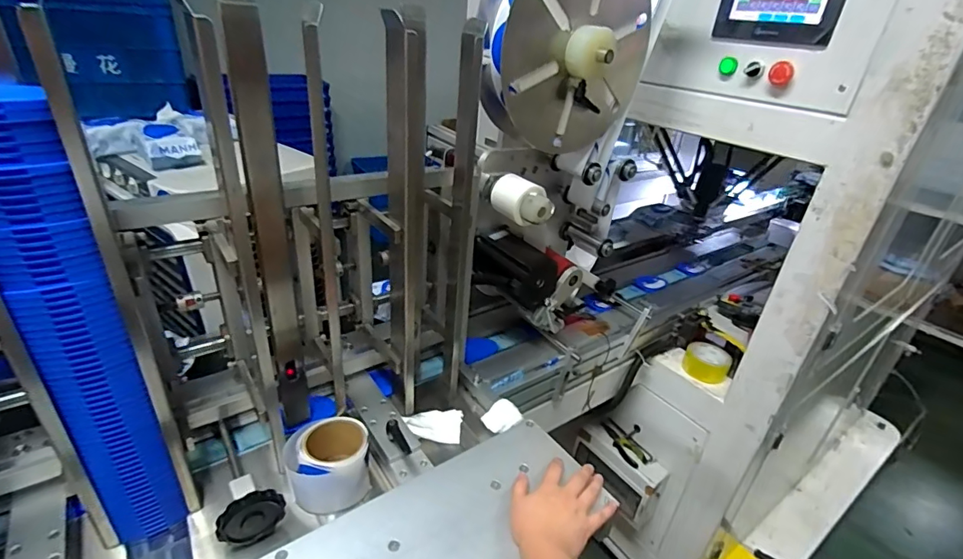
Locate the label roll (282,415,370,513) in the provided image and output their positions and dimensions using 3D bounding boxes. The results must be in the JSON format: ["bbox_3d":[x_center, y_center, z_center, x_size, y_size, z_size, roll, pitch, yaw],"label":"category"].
[{"bbox_3d":[-0.210,0.259,0.654,0.105,0.076,0.108,4,29,-2],"label":"label roll"}]

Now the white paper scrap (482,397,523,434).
[{"bbox_3d":[0.035,0.224,0.771,0.047,0.026,0.059,29,37,36],"label":"white paper scrap"}]

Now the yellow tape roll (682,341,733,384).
[{"bbox_3d":[0.539,0.198,1.120,0.100,0.051,0.098,4,29,-2],"label":"yellow tape roll"}]

